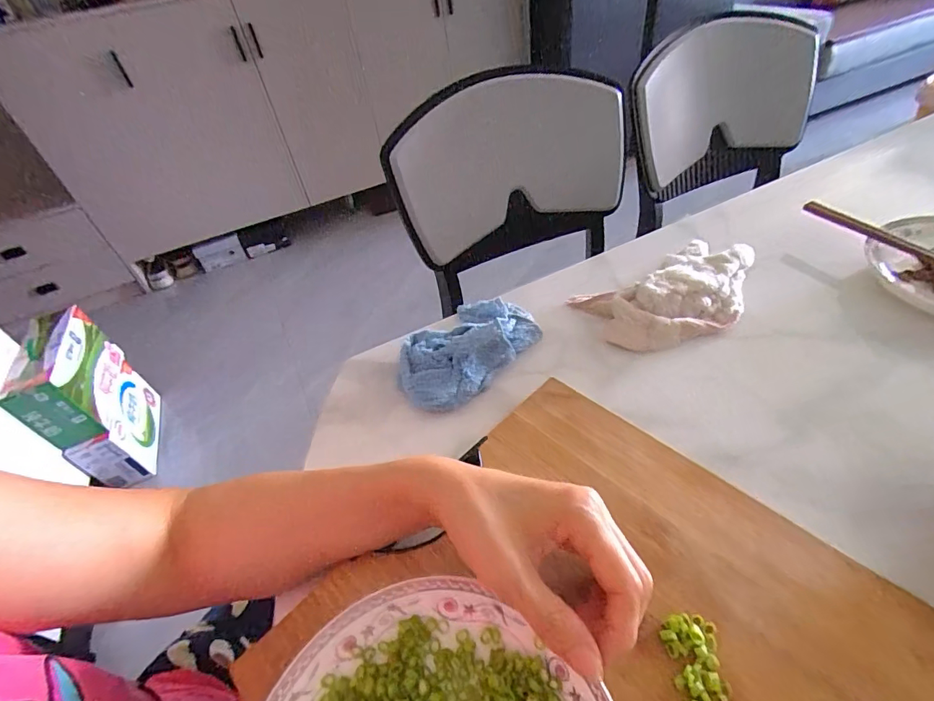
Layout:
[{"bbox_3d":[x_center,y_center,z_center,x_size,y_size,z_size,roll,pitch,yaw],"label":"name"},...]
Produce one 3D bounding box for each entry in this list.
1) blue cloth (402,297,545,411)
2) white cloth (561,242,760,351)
[{"bbox_3d":[0.001,-0.008,0.444,0.099,0.052,0.158,24,46,31],"label":"blue cloth"},{"bbox_3d":[0.216,-0.058,0.462,0.186,0.055,0.109,-13,39,-12],"label":"white cloth"}]

